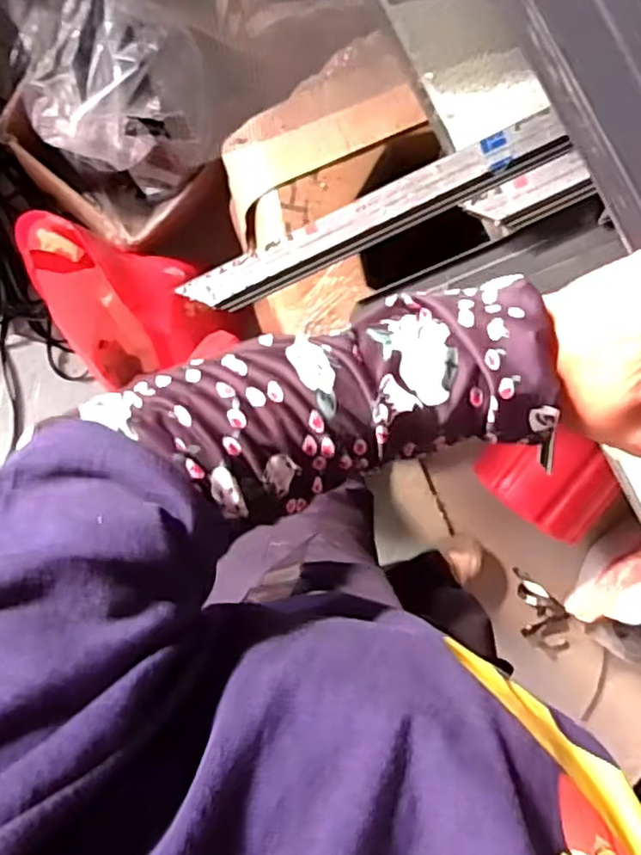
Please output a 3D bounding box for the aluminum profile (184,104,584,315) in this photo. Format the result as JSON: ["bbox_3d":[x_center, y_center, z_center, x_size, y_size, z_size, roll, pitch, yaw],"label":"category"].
[{"bbox_3d":[0.041,-0.175,0.550,0.355,0.026,0.034,-24,96,6],"label":"aluminum profile"}]

